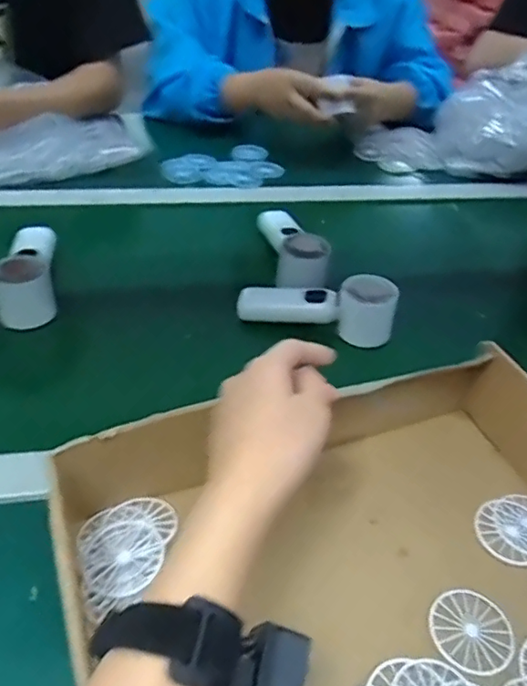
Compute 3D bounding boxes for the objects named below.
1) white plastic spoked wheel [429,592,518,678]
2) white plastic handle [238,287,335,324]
[{"bbox_3d":[0.131,0.181,0.356,0.049,0.007,0.048,4,43,-3],"label":"white plastic spoked wheel"},{"bbox_3d":[0.024,-0.040,0.581,0.099,0.033,0.031,8,43,1],"label":"white plastic handle"}]

